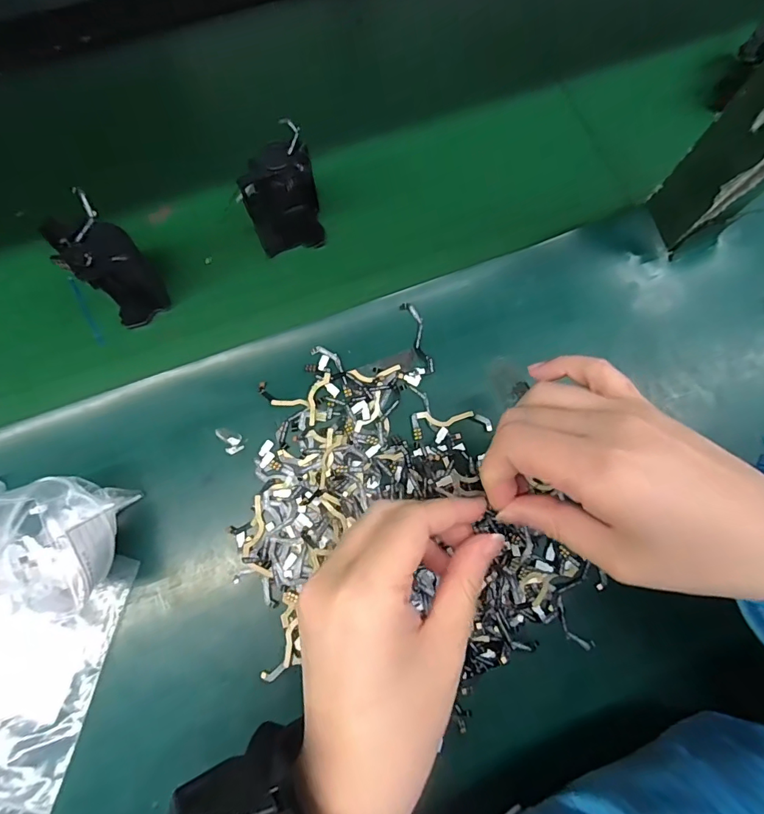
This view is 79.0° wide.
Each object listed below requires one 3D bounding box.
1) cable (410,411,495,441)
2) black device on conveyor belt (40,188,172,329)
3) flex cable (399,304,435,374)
[{"bbox_3d":[0.047,0.011,0.310,0.053,0.004,0.018,-4,78,-2],"label":"cable"},{"bbox_3d":[-0.176,-0.091,0.301,0.040,0.070,0.046,-38,81,-9],"label":"black device on conveyor belt"},{"bbox_3d":[0.027,-0.049,0.324,0.012,0.004,0.054,-18,77,-6],"label":"flex cable"}]

